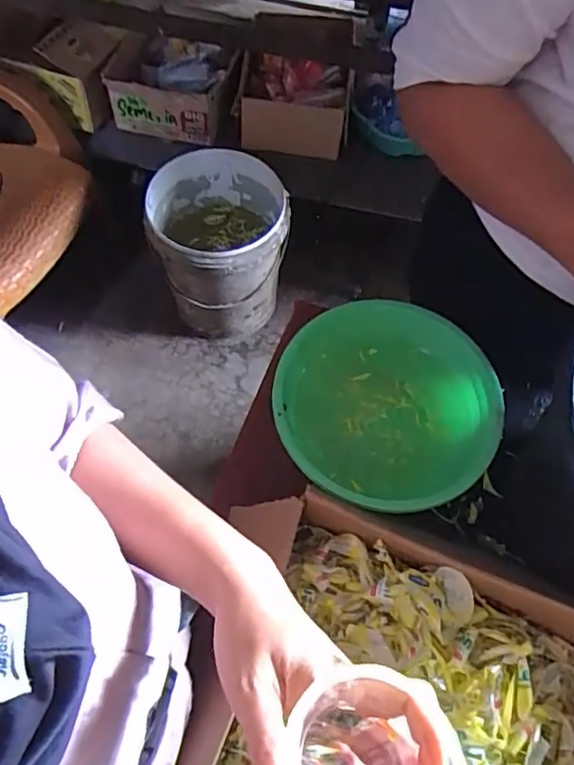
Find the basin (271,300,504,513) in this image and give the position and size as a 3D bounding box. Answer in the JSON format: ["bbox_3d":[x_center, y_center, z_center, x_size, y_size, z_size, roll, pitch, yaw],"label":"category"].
[{"bbox_3d":[0.107,0.031,0.628,0.233,0.072,0.227,0,64,-1],"label":"basin"}]

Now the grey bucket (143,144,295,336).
[{"bbox_3d":[-0.154,-0.310,1.378,0.296,0.362,0.292,0,64,-1],"label":"grey bucket"}]

